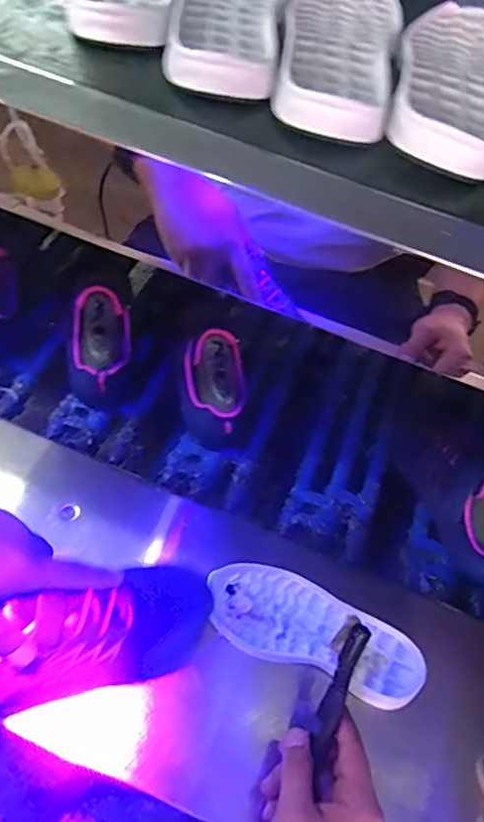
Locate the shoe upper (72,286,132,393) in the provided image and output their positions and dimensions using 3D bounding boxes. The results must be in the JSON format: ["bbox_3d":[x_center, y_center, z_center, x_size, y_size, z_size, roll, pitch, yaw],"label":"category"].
[{"bbox_3d":[-0.156,-0.080,0.636,0.060,0.045,0.108,-6,60,-7],"label":"shoe upper"}]

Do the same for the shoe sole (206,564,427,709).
[{"bbox_3d":[0.066,0.195,0.524,0.196,0.026,0.079,18,61,8],"label":"shoe sole"}]

